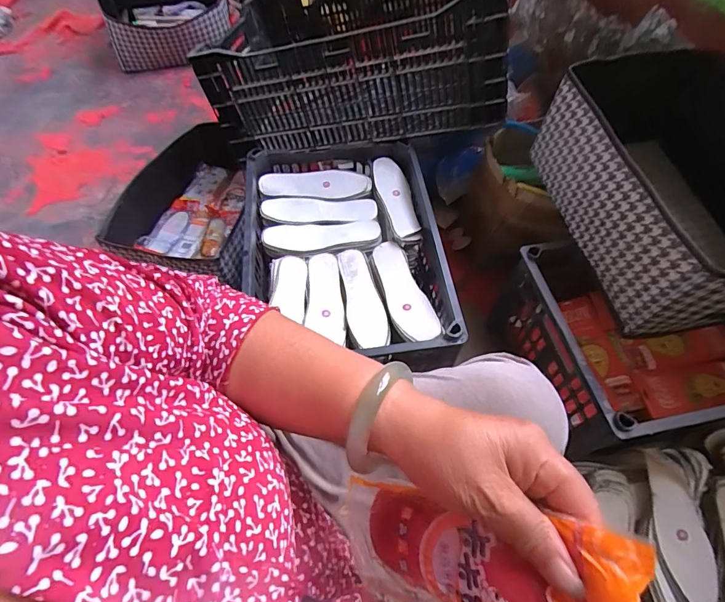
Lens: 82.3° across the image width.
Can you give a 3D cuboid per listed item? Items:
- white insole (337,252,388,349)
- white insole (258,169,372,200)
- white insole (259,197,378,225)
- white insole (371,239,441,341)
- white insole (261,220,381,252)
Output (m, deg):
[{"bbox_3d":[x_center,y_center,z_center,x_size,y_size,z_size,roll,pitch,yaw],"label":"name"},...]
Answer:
[{"bbox_3d":[-0.001,-0.011,0.746,0.064,0.013,0.197,-10,62,-5],"label":"white insole"},{"bbox_3d":[-0.098,-0.245,0.860,0.224,0.010,0.075,-2,62,-1],"label":"white insole"},{"bbox_3d":[-0.088,-0.184,0.838,0.228,0.008,0.062,-1,62,0],"label":"white insole"},{"bbox_3d":[0.070,-0.020,0.739,0.068,0.025,0.211,-17,63,-9],"label":"white insole"},{"bbox_3d":[-0.079,-0.128,0.810,0.221,0.014,0.067,-5,62,-2],"label":"white insole"}]

